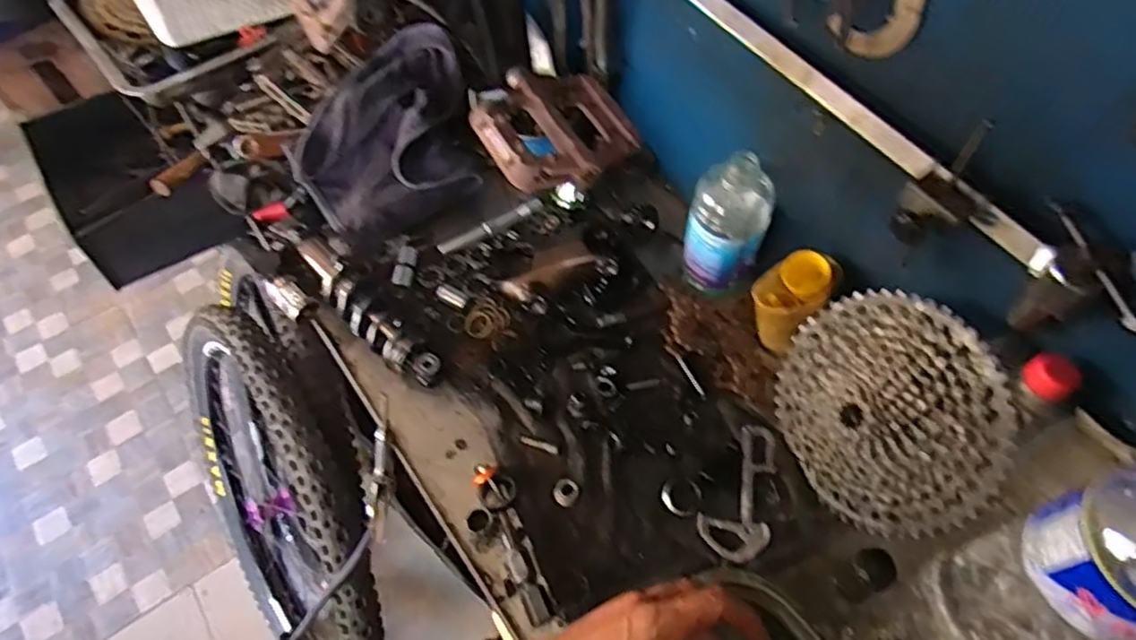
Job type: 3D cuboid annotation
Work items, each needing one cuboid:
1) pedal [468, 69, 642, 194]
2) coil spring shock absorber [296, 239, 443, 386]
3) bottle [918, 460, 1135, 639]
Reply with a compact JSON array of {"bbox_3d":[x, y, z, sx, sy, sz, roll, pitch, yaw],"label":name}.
[{"bbox_3d":[-0.011,-0.144,0.500,0.109,0.027,0.104,-27,61,-16],"label":"pedal"},{"bbox_3d":[-0.205,-0.006,0.693,0.208,0.052,0.047,39,66,22],"label":"coil spring shock absorber"},{"bbox_3d":[0.328,0.164,0.432,0.096,0.303,0.090,-9,58,-5],"label":"bottle"}]

